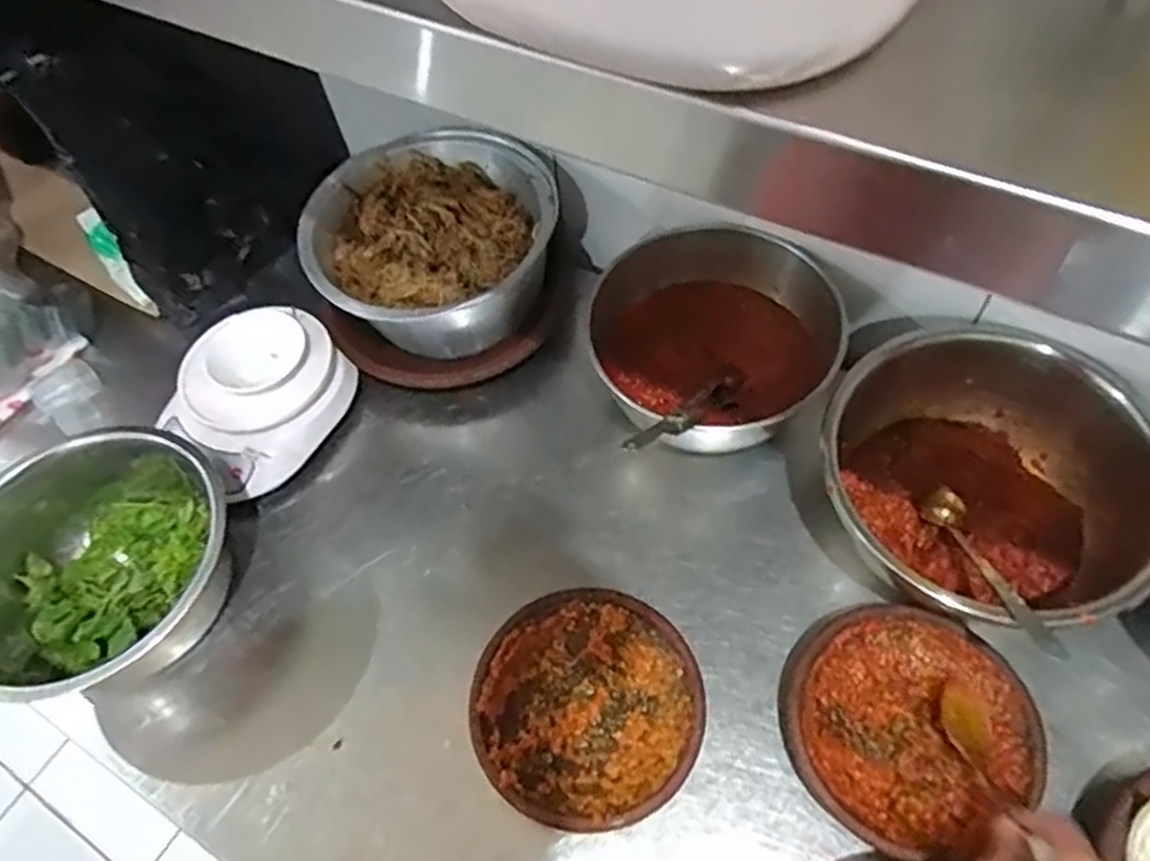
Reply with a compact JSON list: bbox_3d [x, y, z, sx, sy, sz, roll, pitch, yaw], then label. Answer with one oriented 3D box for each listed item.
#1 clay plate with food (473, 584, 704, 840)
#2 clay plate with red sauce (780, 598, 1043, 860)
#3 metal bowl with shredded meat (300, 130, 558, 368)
[{"bbox_3d":[0.010,0.202,0.558,0.157,0.036,0.162,-2,57,3],"label":"clay plate with food"},{"bbox_3d":[0.231,0.209,0.539,0.160,0.033,0.162,-2,57,3],"label":"clay plate with red sauce"},{"bbox_3d":[-0.133,-0.170,0.727,0.222,0.108,0.212,-2,57,4],"label":"metal bowl with shredded meat"}]

